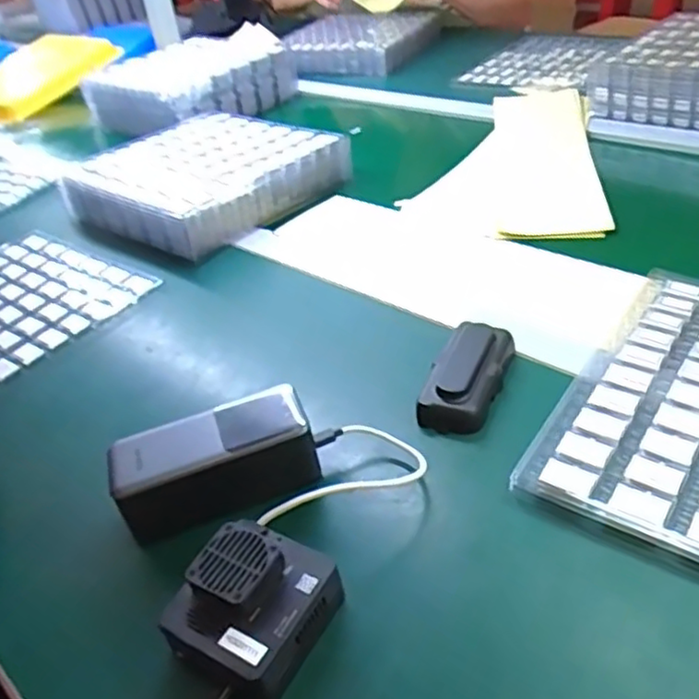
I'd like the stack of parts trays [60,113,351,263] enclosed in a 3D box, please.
[{"bbox_3d":[-0.181,-0.223,0.857,0.256,0.052,0.288,21,46,34],"label":"stack of parts trays"}]

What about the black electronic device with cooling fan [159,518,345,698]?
[{"bbox_3d":[-0.053,0.141,0.369,0.070,0.050,0.079,16,43,30],"label":"black electronic device with cooling fan"}]

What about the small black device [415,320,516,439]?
[{"bbox_3d":[0.088,0.020,0.503,0.049,0.027,0.099,12,41,25],"label":"small black device"}]

